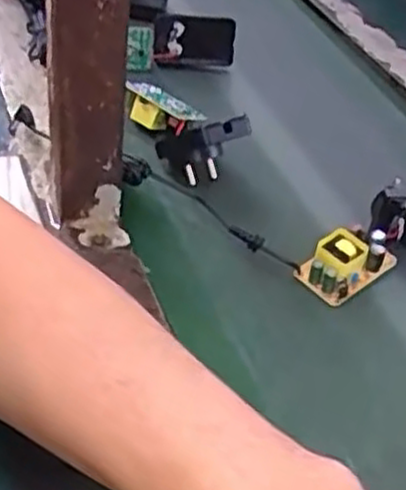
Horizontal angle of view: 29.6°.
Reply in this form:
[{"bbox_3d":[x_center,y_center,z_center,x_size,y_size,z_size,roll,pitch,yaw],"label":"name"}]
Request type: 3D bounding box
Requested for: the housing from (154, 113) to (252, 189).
[{"bbox_3d":[0.002,-0.067,0.541,0.079,0.043,0.029,-19,18,49],"label":"housing"}]

